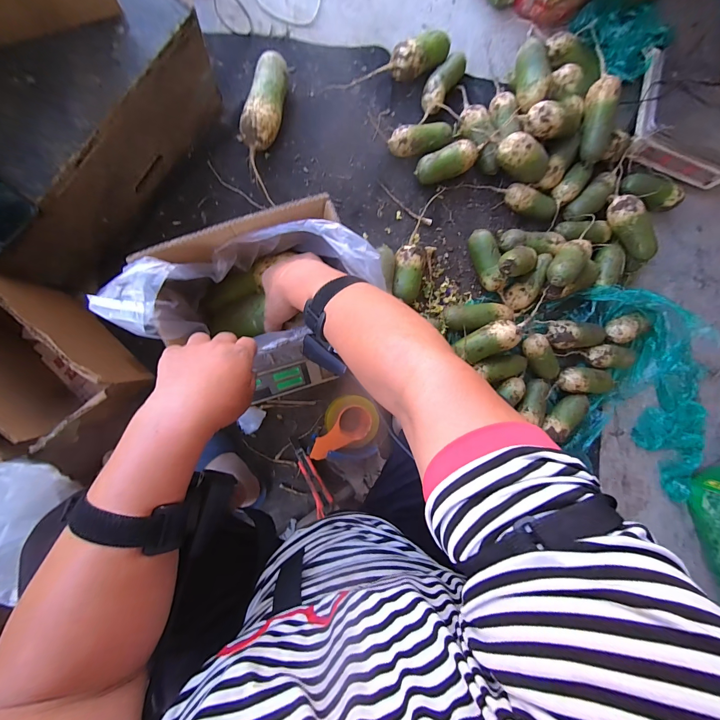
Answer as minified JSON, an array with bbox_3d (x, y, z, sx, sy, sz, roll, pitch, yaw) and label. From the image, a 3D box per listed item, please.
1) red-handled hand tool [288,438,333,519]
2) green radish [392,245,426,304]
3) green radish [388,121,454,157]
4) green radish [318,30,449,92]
[{"bbox_3d":[-0.116,0.275,0.770,0.044,0.013,0.185,-26,80,-7],"label":"red-handled hand tool"},{"bbox_3d":[0.120,-0.210,0.816,0.075,0.067,0.137,8,89,-10],"label":"green radish"},{"bbox_3d":[0.151,-0.548,0.819,0.166,0.057,0.061,-10,92,-10],"label":"green radish"},{"bbox_3d":[0.078,-0.714,0.798,0.321,0.067,0.079,-29,95,-9],"label":"green radish"}]

